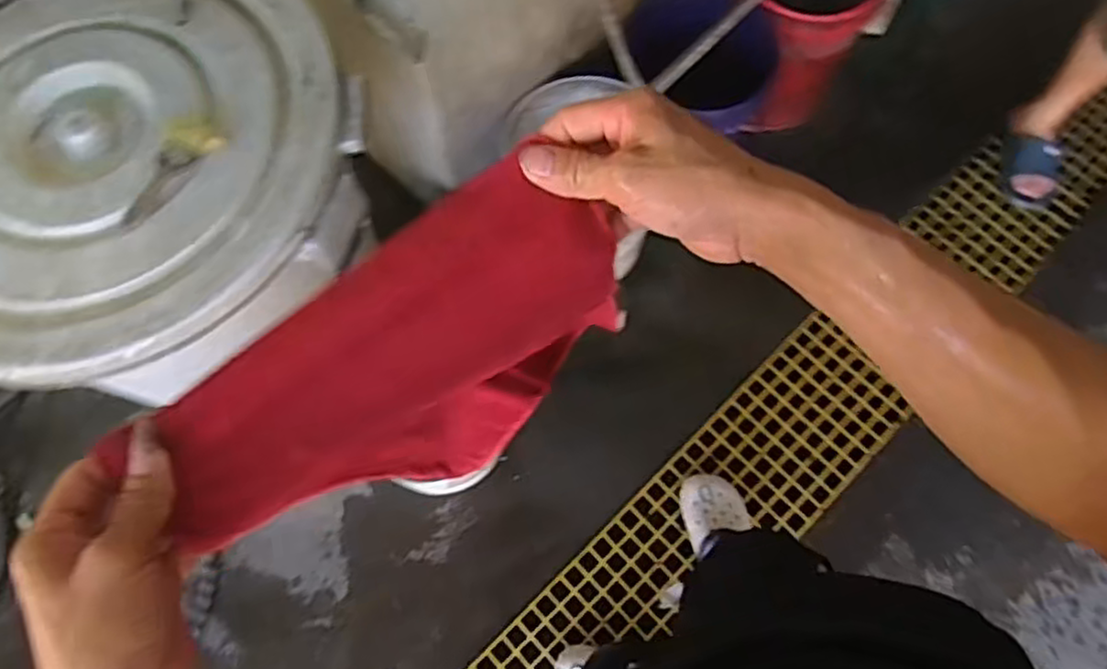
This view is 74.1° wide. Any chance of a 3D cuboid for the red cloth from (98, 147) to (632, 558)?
[{"bbox_3d":[-0.097,0.047,0.532,0.288,0.333,0.059,-34,74,-11],"label":"red cloth"}]

